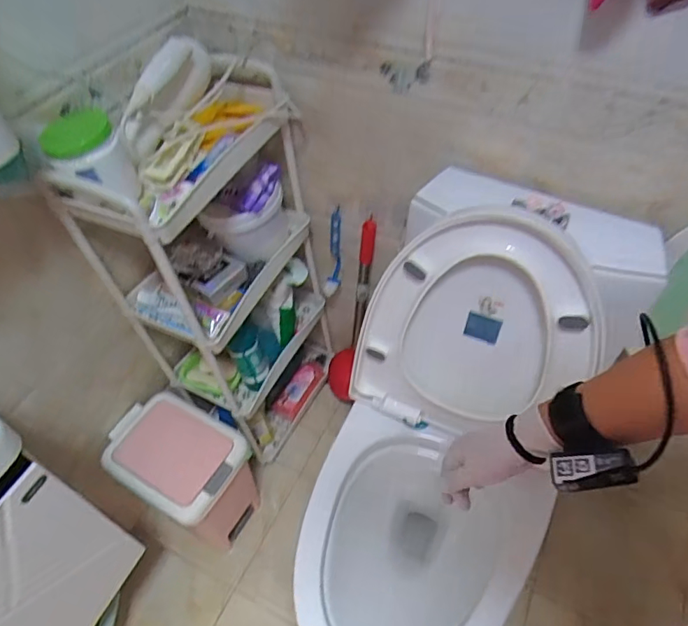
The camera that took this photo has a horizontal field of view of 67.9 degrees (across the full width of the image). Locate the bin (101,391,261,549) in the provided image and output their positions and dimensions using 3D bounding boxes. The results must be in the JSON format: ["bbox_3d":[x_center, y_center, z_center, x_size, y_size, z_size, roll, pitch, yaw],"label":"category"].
[{"bbox_3d":[-0.337,0.358,1.123,0.272,0.322,0.192,25,56,20],"label":"bin"}]

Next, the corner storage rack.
[{"bbox_3d":[-0.226,-0.046,1.049,0.211,0.899,0.379,22,55,18],"label":"corner storage rack"}]

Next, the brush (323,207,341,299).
[{"bbox_3d":[-0.027,-0.127,1.107,0.037,0.231,0.037,12,53,11],"label":"brush"}]

